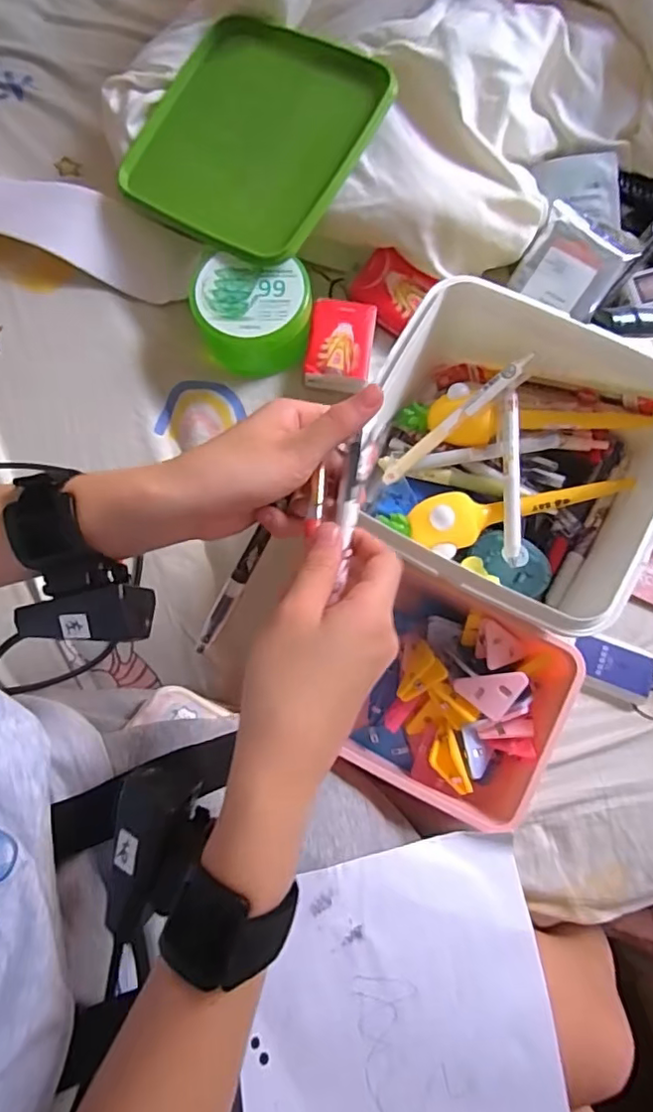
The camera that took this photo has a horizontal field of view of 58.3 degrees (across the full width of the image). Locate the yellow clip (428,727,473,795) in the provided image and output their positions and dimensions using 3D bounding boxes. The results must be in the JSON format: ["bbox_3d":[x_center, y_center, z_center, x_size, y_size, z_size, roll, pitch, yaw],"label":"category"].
[{"bbox_3d":[0.087,0.151,0.427,0.024,0.023,0.044,-14,73,-3],"label":"yellow clip"}]

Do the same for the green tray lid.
[{"bbox_3d":[-0.061,-0.354,0.491,0.194,0.016,0.192,33,91,14],"label":"green tray lid"}]

